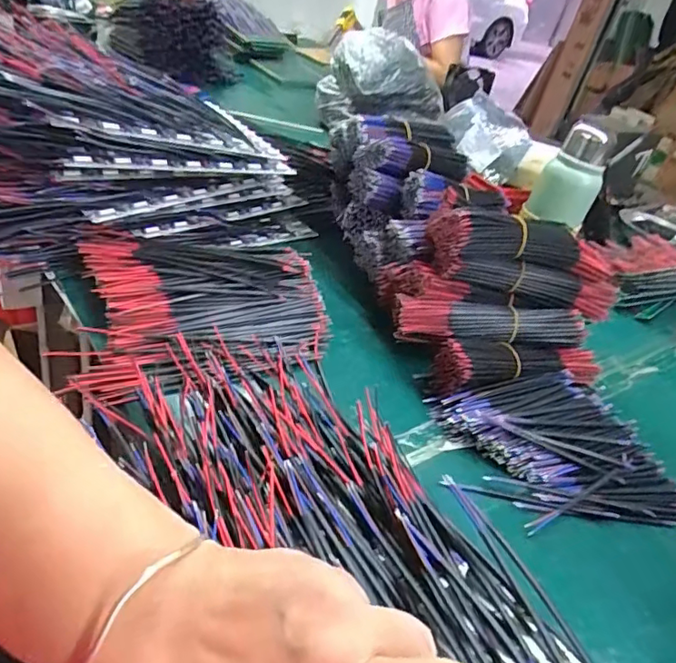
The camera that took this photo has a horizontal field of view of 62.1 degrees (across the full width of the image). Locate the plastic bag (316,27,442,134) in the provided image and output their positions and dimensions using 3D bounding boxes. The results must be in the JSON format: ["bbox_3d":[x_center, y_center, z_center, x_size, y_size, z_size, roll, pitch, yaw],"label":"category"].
[{"bbox_3d":[0.084,-0.498,1.103,0.204,0.148,0.160,-13,32,-27],"label":"plastic bag"}]

